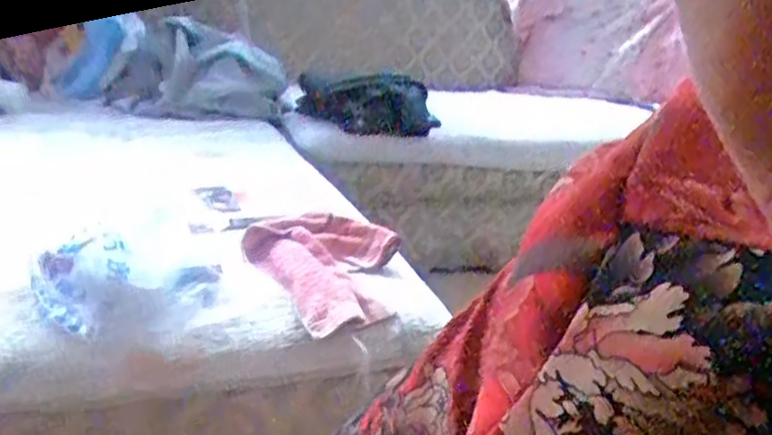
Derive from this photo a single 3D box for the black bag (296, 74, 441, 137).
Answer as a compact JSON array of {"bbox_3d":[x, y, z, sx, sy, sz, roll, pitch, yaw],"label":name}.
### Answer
[{"bbox_3d":[-0.021,-0.274,1.705,0.130,0.133,0.349,20,23,37],"label":"black bag"}]

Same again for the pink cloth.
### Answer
[{"bbox_3d":[-0.054,0.057,0.861,0.194,0.046,0.221,-8,22,-35],"label":"pink cloth"}]

